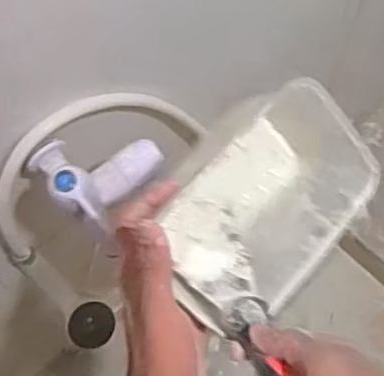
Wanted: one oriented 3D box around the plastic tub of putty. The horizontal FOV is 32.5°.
[{"bbox_3d":[0.051,0.020,0.482,0.106,0.101,0.170,37,75,11],"label":"plastic tub of putty"}]

